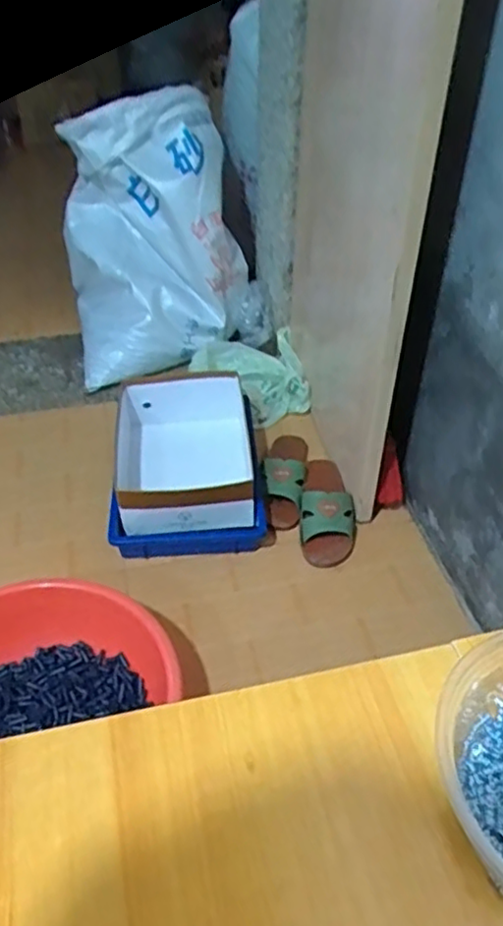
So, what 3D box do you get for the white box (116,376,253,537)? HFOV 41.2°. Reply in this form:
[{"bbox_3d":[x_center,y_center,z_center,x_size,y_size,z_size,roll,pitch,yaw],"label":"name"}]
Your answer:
[{"bbox_3d":[-0.114,-0.012,1.175,0.231,0.139,0.311,-5,43,-5],"label":"white box"}]

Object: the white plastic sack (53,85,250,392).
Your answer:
[{"bbox_3d":[-0.199,-0.448,1.357,0.358,0.466,0.272,-7,43,-7],"label":"white plastic sack"}]

